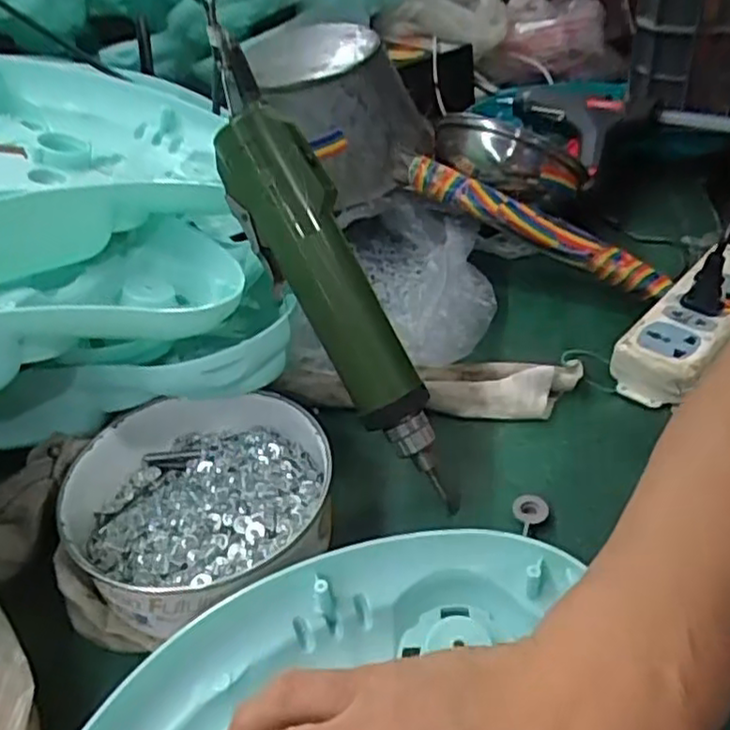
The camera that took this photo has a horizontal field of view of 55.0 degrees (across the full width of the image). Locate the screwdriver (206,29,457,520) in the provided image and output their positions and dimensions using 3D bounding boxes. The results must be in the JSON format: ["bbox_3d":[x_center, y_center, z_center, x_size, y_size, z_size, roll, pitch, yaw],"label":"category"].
[{"bbox_3d":[-0.020,-0.045,0.387,0.037,0.263,0.047,-32,8,-29],"label":"screwdriver"}]

